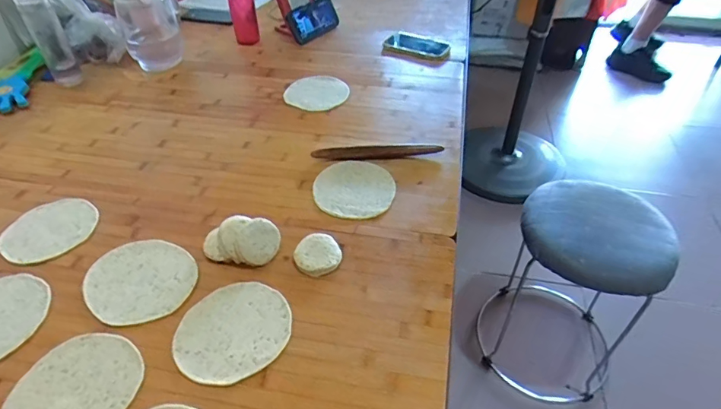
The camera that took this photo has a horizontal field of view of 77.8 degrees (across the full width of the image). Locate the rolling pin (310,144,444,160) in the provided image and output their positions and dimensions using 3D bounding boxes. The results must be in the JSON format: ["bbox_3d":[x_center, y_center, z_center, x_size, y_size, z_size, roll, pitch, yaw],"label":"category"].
[{"bbox_3d":[0.029,-0.091,0.771,0.221,0.016,0.025,-3,43,-4],"label":"rolling pin"}]

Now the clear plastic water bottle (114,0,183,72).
[{"bbox_3d":[-0.488,-0.447,1.017,0.119,0.213,0.174,-14,45,-15],"label":"clear plastic water bottle"}]

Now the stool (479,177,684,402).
[{"bbox_3d":[0.494,0.192,1.055,0.293,0.474,0.337,25,48,24],"label":"stool"}]

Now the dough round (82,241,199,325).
[{"bbox_3d":[-0.288,0.098,0.587,0.144,0.004,0.126,26,49,25],"label":"dough round"}]

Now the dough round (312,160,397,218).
[{"bbox_3d":[-0.010,-0.026,0.714,0.126,0.012,0.126,0,43,0],"label":"dough round"}]

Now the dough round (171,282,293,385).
[{"bbox_3d":[-0.151,0.149,0.532,0.134,0.005,0.120,-28,50,-27],"label":"dough round"}]

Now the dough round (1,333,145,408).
[{"bbox_3d":[-0.310,0.199,0.482,0.132,0.004,0.121,0,43,0],"label":"dough round"}]

